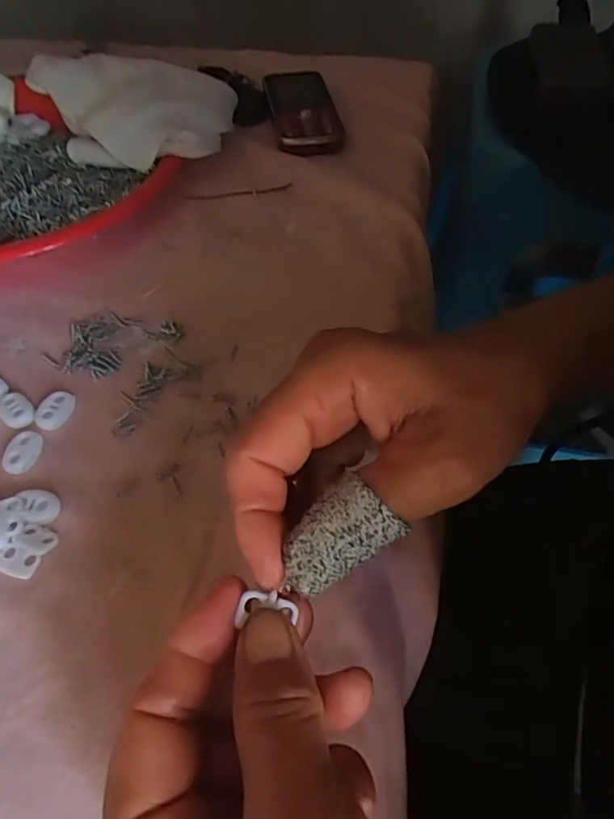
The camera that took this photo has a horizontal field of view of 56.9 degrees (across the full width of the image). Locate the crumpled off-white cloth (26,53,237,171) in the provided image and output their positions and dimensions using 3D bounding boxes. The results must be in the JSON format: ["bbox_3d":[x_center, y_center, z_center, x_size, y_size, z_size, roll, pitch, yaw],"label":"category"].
[{"bbox_3d":[-0.122,-0.209,0.401,0.134,0.020,0.081,6,78,-7],"label":"crumpled off-white cloth"}]

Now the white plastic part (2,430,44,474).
[{"bbox_3d":[-0.134,0.020,0.267,0.015,0.004,0.022,10,53,6],"label":"white plastic part"}]

